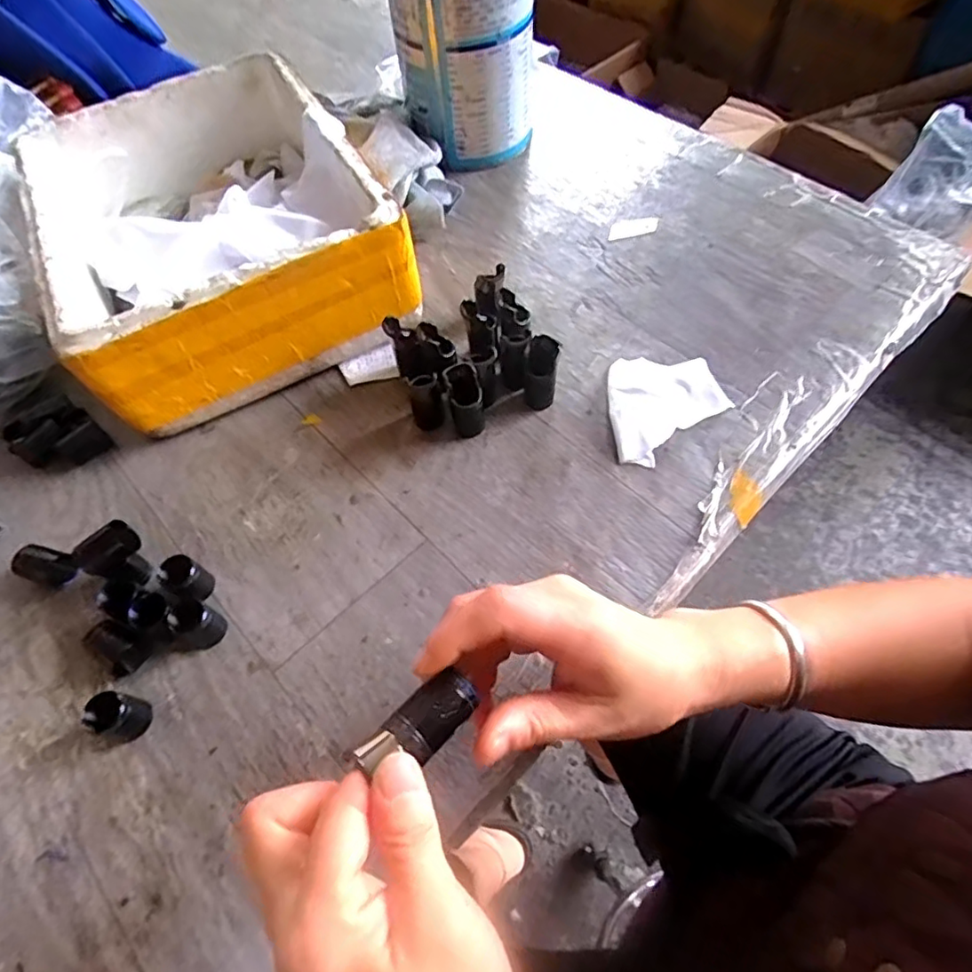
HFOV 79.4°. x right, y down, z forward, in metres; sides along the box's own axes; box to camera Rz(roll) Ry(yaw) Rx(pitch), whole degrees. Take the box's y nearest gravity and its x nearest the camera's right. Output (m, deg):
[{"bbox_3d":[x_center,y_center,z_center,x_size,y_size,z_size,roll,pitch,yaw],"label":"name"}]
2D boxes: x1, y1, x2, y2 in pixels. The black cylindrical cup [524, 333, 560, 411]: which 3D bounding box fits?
[{"bbox_3d":[0.039,-0.080,0.417,0.021,0.053,0.023,-1,60,2],"label":"black cylindrical cup"}]

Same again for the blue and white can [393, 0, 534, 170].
[{"bbox_3d":[-0.020,-0.415,0.533,0.129,0.185,0.123,-2,60,2],"label":"blue and white can"}]

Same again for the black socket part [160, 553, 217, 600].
[{"bbox_3d":[-0.185,0.057,0.365,0.022,0.028,0.019,30,66,19],"label":"black socket part"}]

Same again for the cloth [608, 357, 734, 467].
[{"bbox_3d":[0.132,-0.056,0.419,0.082,0.014,0.089,3,60,5],"label":"cloth"}]

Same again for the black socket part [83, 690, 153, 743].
[{"bbox_3d":[-0.202,0.127,0.321,0.019,0.032,0.023,12,61,10],"label":"black socket part"}]

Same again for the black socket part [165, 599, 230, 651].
[{"bbox_3d":[-0.171,0.081,0.346,0.022,0.029,0.021,-1,60,2],"label":"black socket part"}]

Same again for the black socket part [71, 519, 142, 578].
[{"bbox_3d":[-0.224,0.039,0.350,0.022,0.018,0.032,35,67,21],"label":"black socket part"}]

